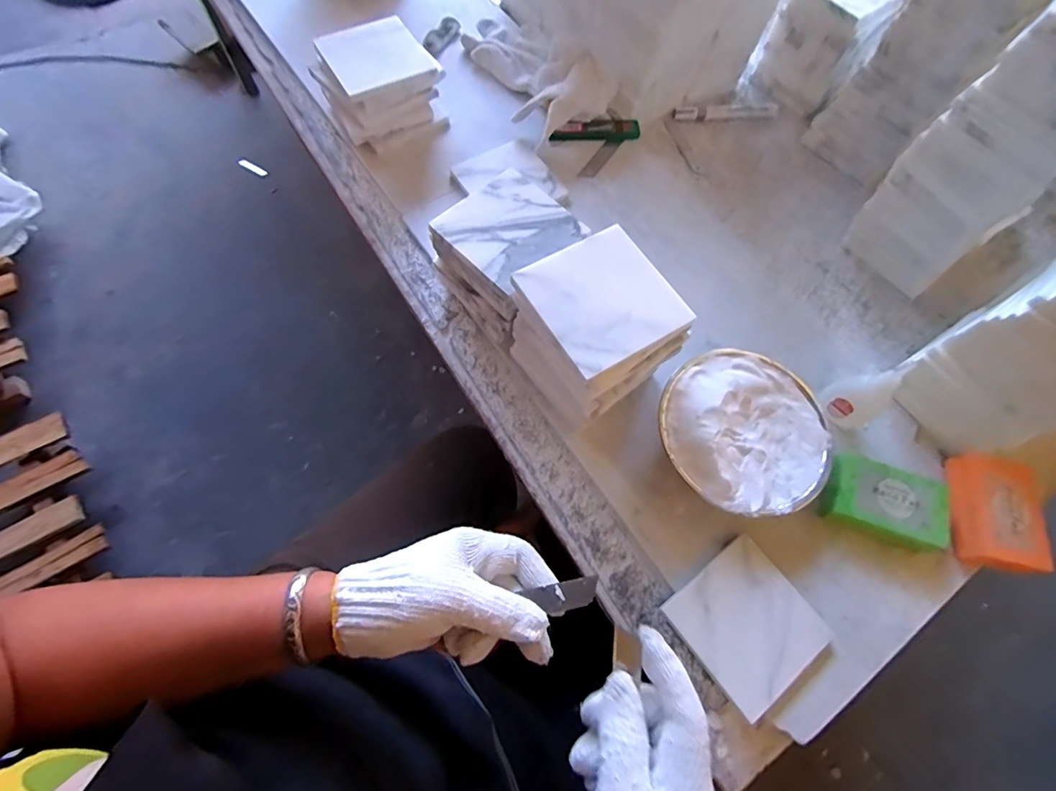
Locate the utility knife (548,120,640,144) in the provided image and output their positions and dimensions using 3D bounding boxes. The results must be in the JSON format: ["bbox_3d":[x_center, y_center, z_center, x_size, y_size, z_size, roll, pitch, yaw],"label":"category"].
[{"bbox_3d":[0.083,-0.326,0.606,0.110,0.016,0.021,-4,69,-6],"label":"utility knife"}]

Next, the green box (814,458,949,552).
[{"bbox_3d":[0.315,0.093,0.431,0.099,0.028,0.059,21,69,3],"label":"green box"}]

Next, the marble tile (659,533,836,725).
[{"bbox_3d":[0.177,0.184,0.396,0.096,0.012,0.098,-34,75,-16],"label":"marble tile"}]

